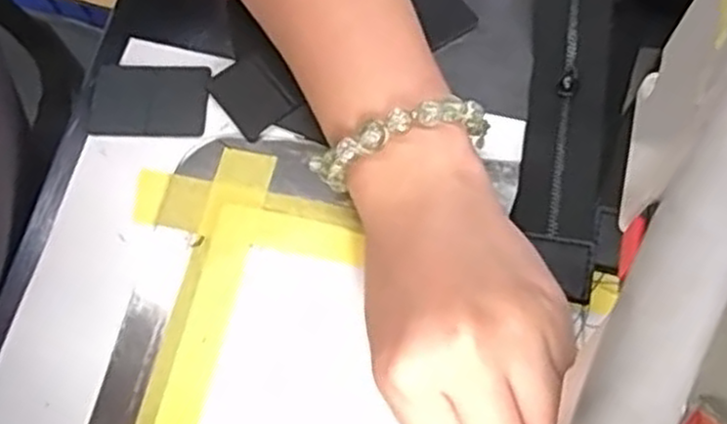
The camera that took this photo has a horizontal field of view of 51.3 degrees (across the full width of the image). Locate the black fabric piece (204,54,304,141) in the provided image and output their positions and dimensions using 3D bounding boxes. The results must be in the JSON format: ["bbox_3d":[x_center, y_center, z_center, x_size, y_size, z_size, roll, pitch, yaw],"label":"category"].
[{"bbox_3d":[-0.051,-0.052,0.339,0.026,0.004,0.036,-38,74,-11],"label":"black fabric piece"}]

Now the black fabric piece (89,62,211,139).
[{"bbox_3d":[-0.096,-0.050,0.340,0.052,0.004,0.035,4,71,3],"label":"black fabric piece"}]

